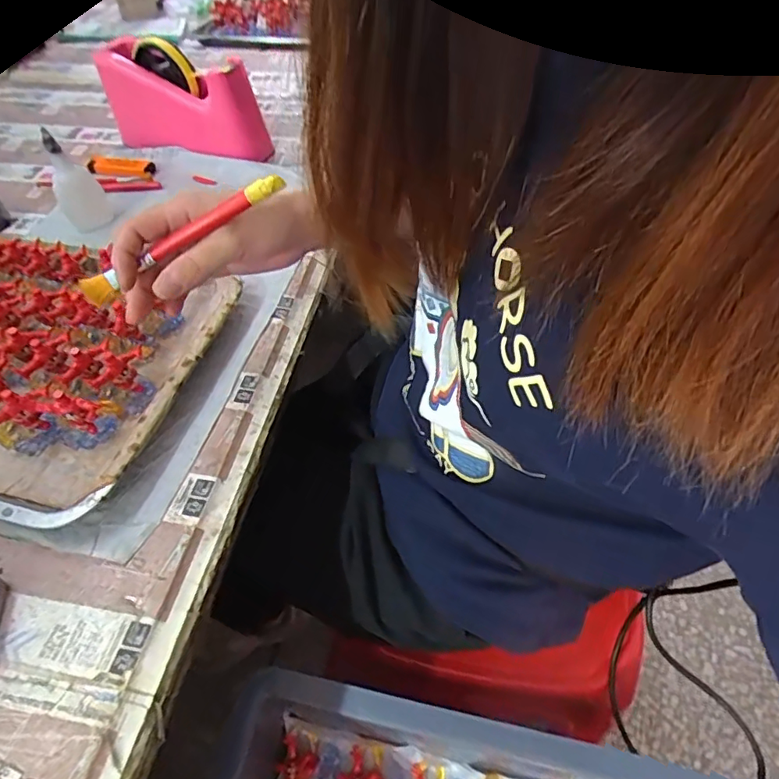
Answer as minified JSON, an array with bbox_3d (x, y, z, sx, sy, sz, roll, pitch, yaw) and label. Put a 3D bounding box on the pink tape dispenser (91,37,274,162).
[{"bbox_3d":[-0.243,-0.336,0.613,0.194,0.101,0.064,18,54,16],"label":"pink tape dispenser"}]

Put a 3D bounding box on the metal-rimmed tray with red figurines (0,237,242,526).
[{"bbox_3d":[-0.281,-0.031,0.411,0.285,0.065,0.236,10,52,10],"label":"metal-rimmed tray with red figurines"}]

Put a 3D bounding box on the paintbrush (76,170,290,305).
[{"bbox_3d":[-0.125,-0.091,0.314,0.141,0.019,0.013,-29,52,8],"label":"paintbrush"}]

